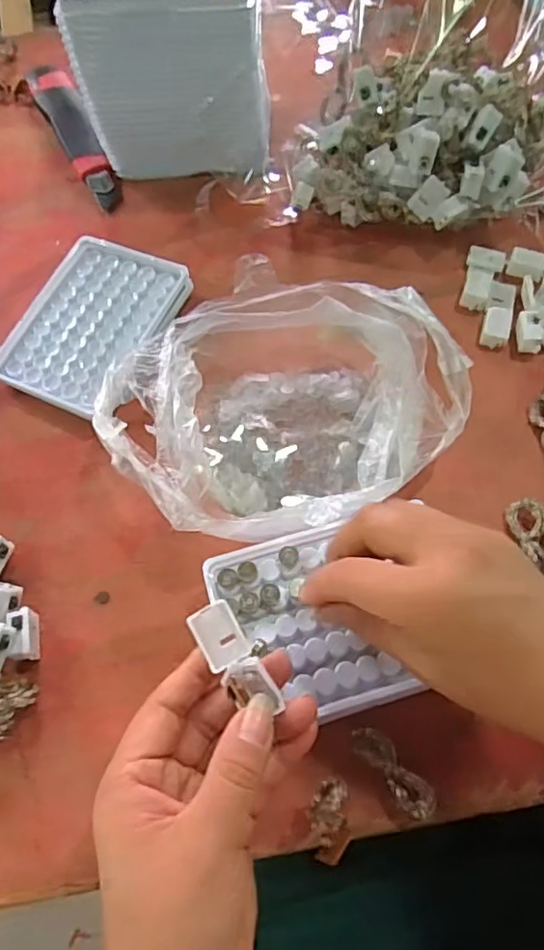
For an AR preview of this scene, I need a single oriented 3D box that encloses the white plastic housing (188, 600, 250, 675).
[{"bbox_3d":[-0.023,0.071,0.268,0.019,0.007,0.028,-30,68,-10],"label":"white plastic housing"}]

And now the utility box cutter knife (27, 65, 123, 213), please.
[{"bbox_3d":[-0.169,-0.294,0.519,0.036,0.015,0.180,-25,68,-8],"label":"utility box cutter knife"}]

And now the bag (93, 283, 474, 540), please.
[{"bbox_3d":[0.008,-0.039,0.372,0.193,0.064,0.158,-37,70,-12],"label":"bag"}]

